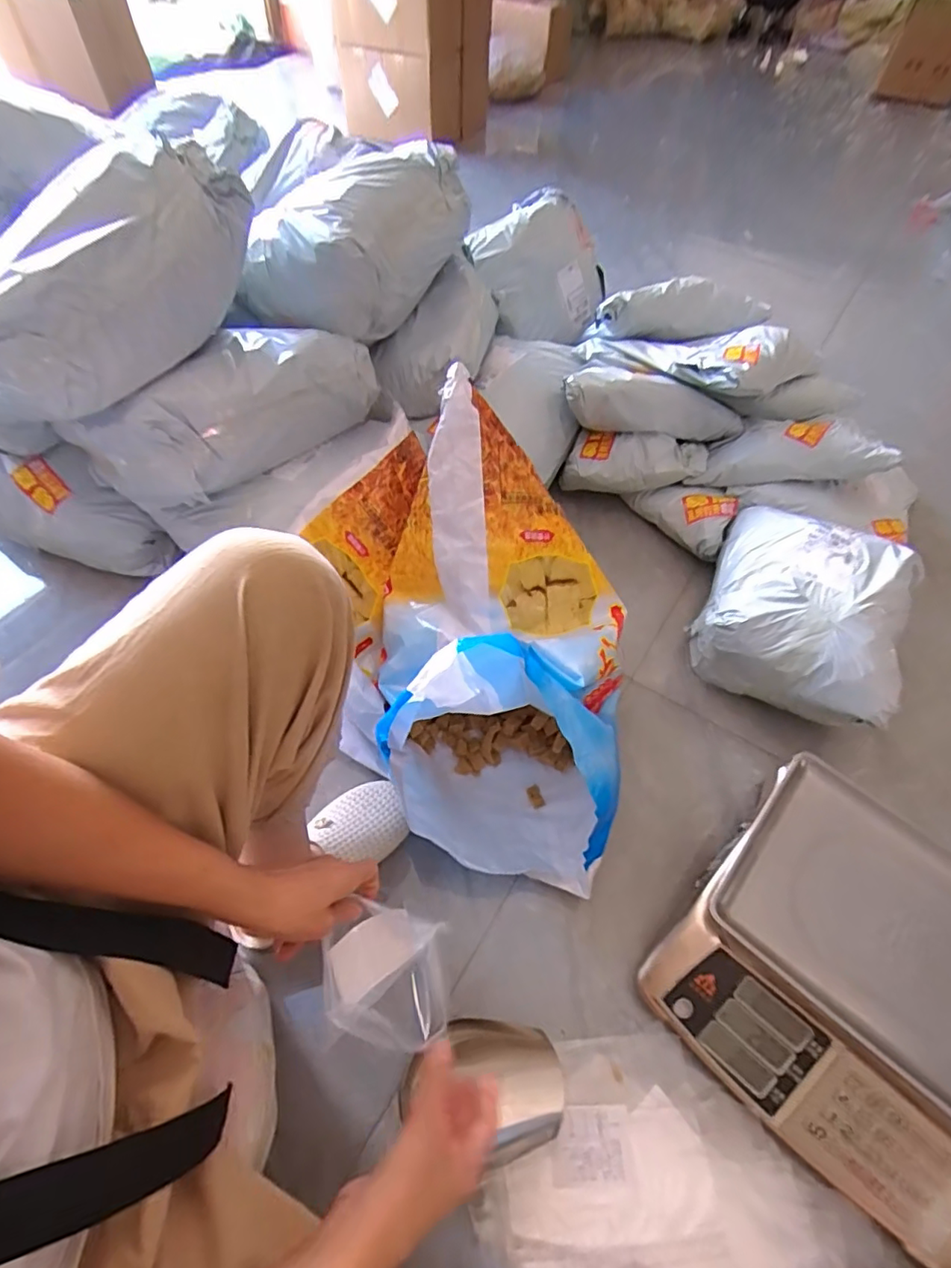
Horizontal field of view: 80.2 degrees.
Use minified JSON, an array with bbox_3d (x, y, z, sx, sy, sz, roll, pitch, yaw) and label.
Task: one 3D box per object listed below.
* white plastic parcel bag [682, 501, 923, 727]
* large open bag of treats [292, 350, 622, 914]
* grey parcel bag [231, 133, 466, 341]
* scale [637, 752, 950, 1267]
[{"bbox_3d":[0.473,-0.033,0.830,0.252,0.172,0.293,24,58,14],"label":"white plastic parcel bag"},{"bbox_3d":[-0.008,-0.010,0.720,0.385,0.301,0.595,-6,56,-7],"label":"large open bag of treats"},{"bbox_3d":[-0.185,-0.619,0.894,0.209,0.168,0.336,33,60,19],"label":"grey parcel bag"},{"bbox_3d":[0.411,0.362,0.602,0.341,0.115,0.340,36,61,20],"label":"scale"}]

